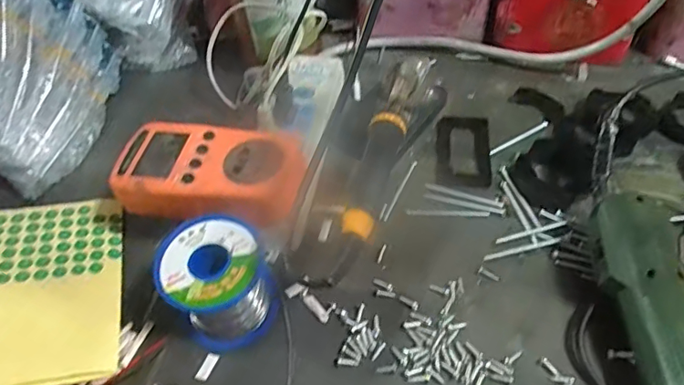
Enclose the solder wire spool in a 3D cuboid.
[{"bbox_3d":[-0.079,0.058,0.332,0.063,0.062,0.064,-2,52,3],"label":"solder wire spool"}]

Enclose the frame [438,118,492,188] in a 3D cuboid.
[{"bbox_3d":[0.103,-0.036,0.434,0.043,0.005,0.077,4,52,7],"label":"frame"}]

